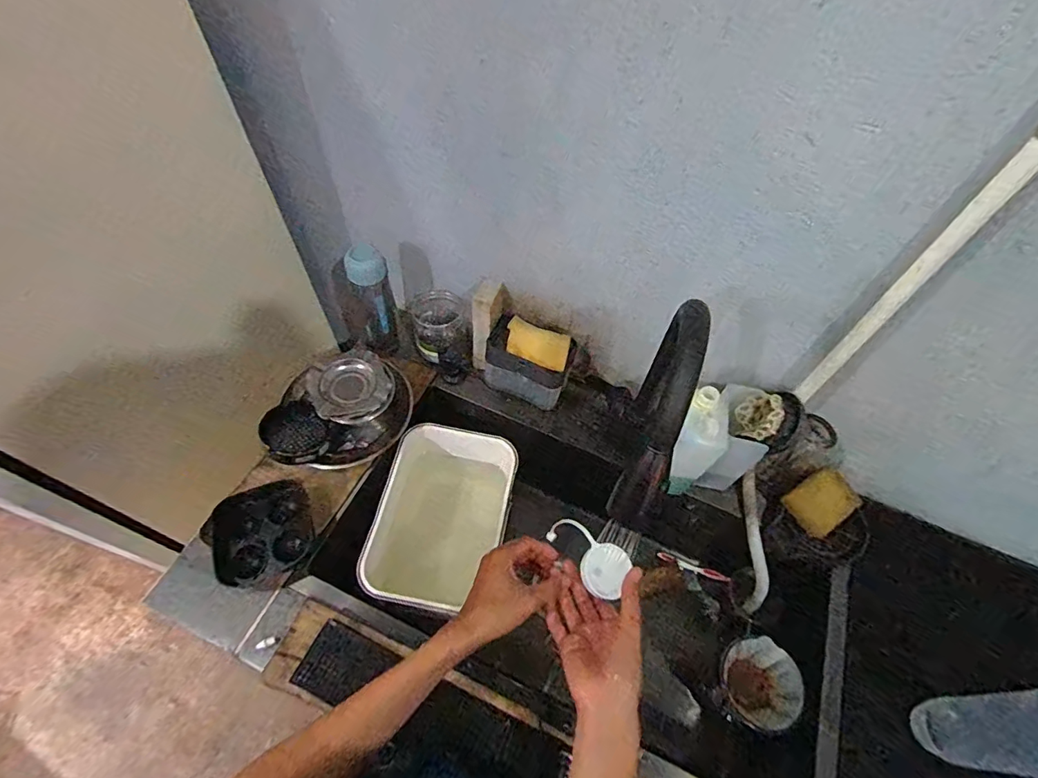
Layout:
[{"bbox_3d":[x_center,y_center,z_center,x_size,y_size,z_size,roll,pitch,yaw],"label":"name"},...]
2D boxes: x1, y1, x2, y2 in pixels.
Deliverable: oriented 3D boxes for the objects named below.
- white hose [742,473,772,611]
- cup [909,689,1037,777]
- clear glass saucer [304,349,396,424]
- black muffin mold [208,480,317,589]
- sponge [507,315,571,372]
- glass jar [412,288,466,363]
[{"bbox_3d":[0.380,0.262,0.807,0.025,0.059,0.256,-10,100,-11],"label":"white hose"},{"bbox_3d":[0.544,0.390,0.557,0.069,0.184,0.077,4,57,-2],"label":"cup"},{"bbox_3d":[-0.265,-0.002,0.779,0.122,0.035,0.107,-28,77,-20],"label":"clear glass saucer"},{"bbox_3d":[-0.358,0.199,0.688,0.128,0.041,0.137,-25,62,-19],"label":"black muffin mold"},{"bbox_3d":[0.029,-0.072,0.792,0.104,0.057,0.032,20,13,1],"label":"sponge"},{"bbox_3d":[-0.143,-0.117,0.883,0.085,0.106,0.096,-9,58,-10],"label":"glass jar"}]

